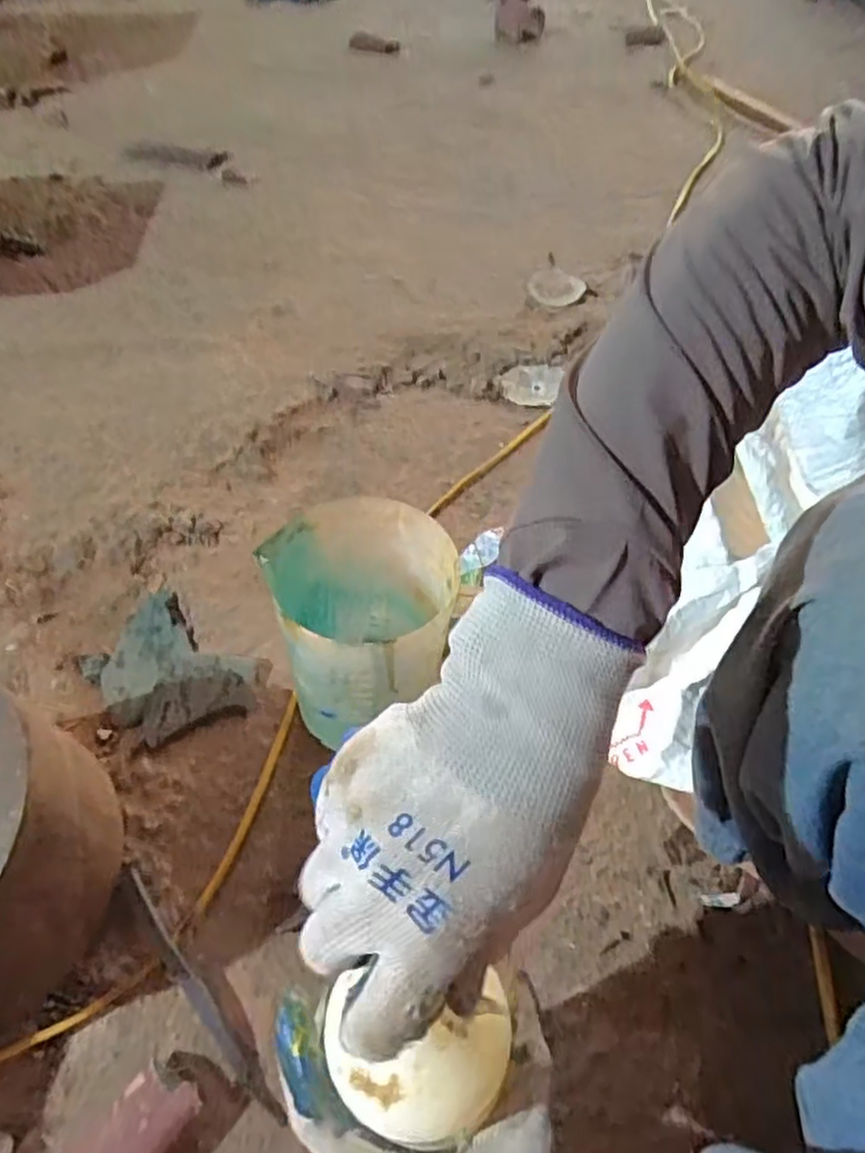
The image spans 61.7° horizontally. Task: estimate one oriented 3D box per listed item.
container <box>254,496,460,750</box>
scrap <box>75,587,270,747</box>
[{"bbox_3d":[-0.053,0.048,0.586,0.133,0.187,0.129,5,51,2],"label":"container"},{"bbox_3d":[-0.250,0.087,0.679,0.173,0.032,0.121,28,55,19],"label":"scrap"}]

